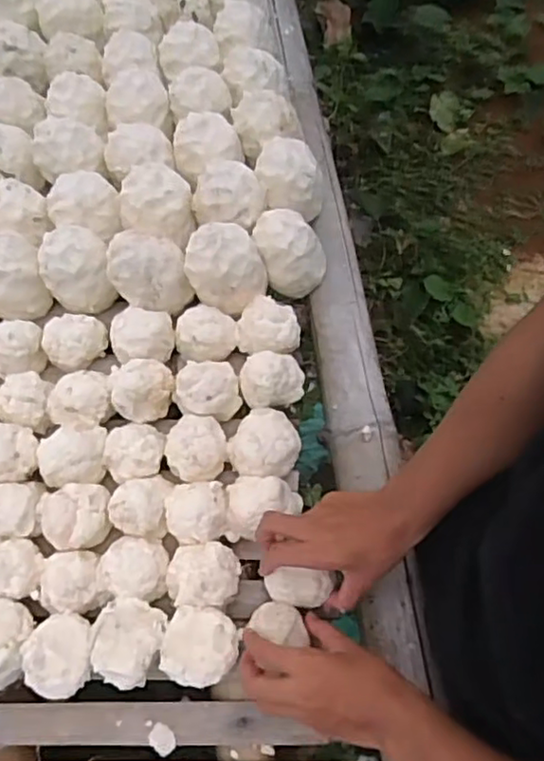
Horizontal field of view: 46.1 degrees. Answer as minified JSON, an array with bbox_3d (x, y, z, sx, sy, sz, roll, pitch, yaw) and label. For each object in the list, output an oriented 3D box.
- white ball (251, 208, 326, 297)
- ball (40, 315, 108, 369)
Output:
[{"bbox_3d":[0.022,-0.158,0.789,0.080,0.089,0.074,-1,66,1],"label":"white ball"},{"bbox_3d":[-0.238,-0.047,0.766,0.063,0.053,0.060,-1,66,1],"label":"ball"}]

